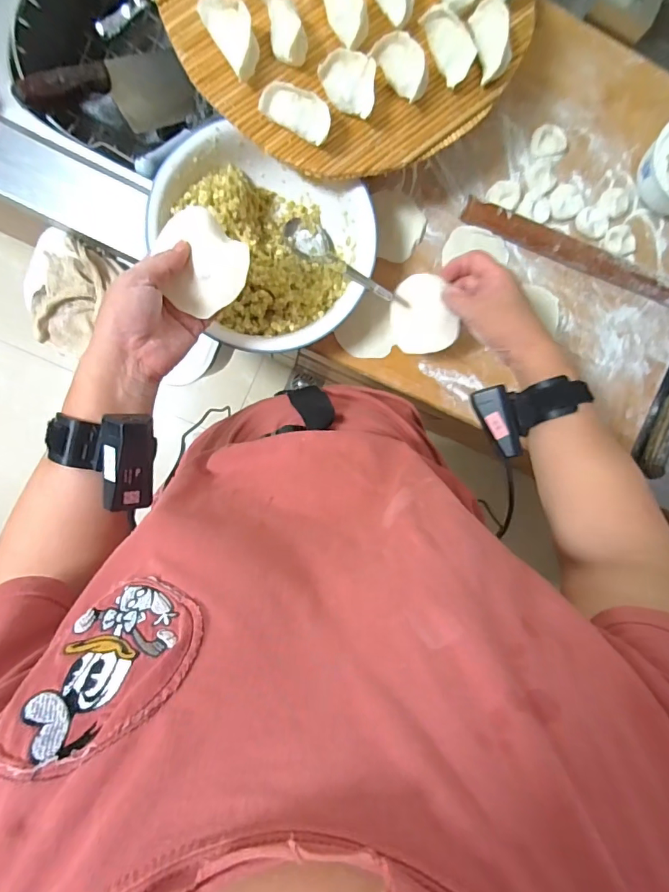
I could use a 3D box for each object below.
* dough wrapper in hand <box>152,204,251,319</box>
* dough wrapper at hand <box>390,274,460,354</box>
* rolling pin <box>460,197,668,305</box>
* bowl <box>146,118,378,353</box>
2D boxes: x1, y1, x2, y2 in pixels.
[{"bbox_3d":[-0.111,-0.148,0.371,0.073,0.012,0.071,2,115,5],"label":"dough wrapper in hand"},{"bbox_3d":[0.092,-0.138,0.479,0.015,0.068,0.078,-18,97,-49],"label":"dough wrapper at hand"},{"bbox_3d":[0.322,-0.216,0.547,0.366,0.032,0.022,18,92,-7],"label":"rolling pin"},{"bbox_3d":[-0.077,-0.201,0.479,0.219,0.066,0.197,22,92,-7],"label":"bowl"}]

